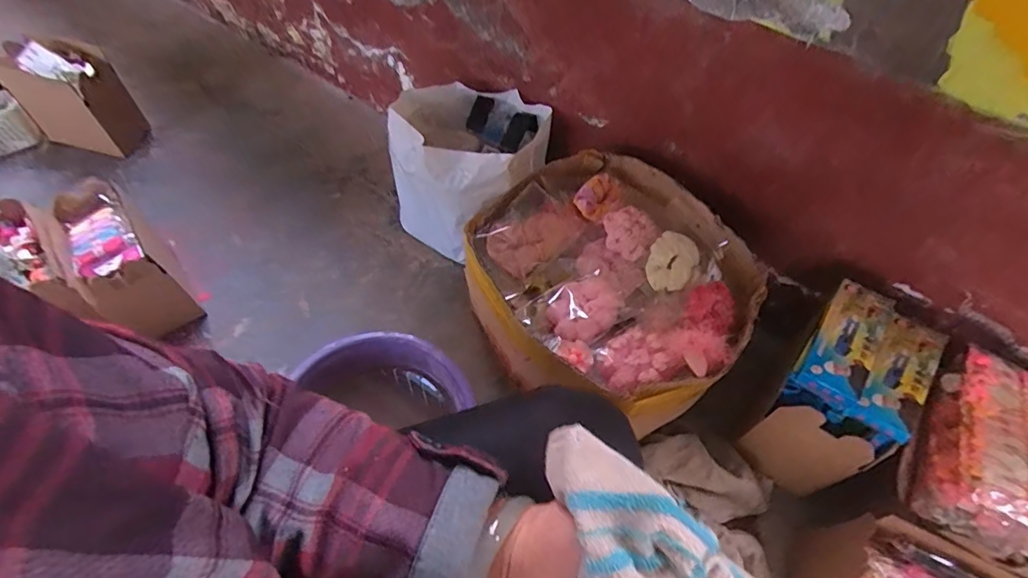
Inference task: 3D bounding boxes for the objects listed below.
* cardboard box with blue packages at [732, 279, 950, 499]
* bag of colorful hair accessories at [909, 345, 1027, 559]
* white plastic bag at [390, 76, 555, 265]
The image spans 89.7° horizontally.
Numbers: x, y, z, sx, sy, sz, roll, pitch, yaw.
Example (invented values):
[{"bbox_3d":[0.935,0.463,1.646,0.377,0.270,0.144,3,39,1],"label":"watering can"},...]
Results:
[{"bbox_3d":[0.452,0.150,0.751,0.145,0.241,0.207,33,62,16],"label":"cardboard box with blue packages"},{"bbox_3d":[0.607,0.207,0.625,0.191,0.058,0.235,25,60,12],"label":"bag of colorful hair accessories"},{"bbox_3d":[-0.080,-0.207,0.945,0.269,0.237,0.227,-10,59,-9],"label":"white plastic bag"}]

